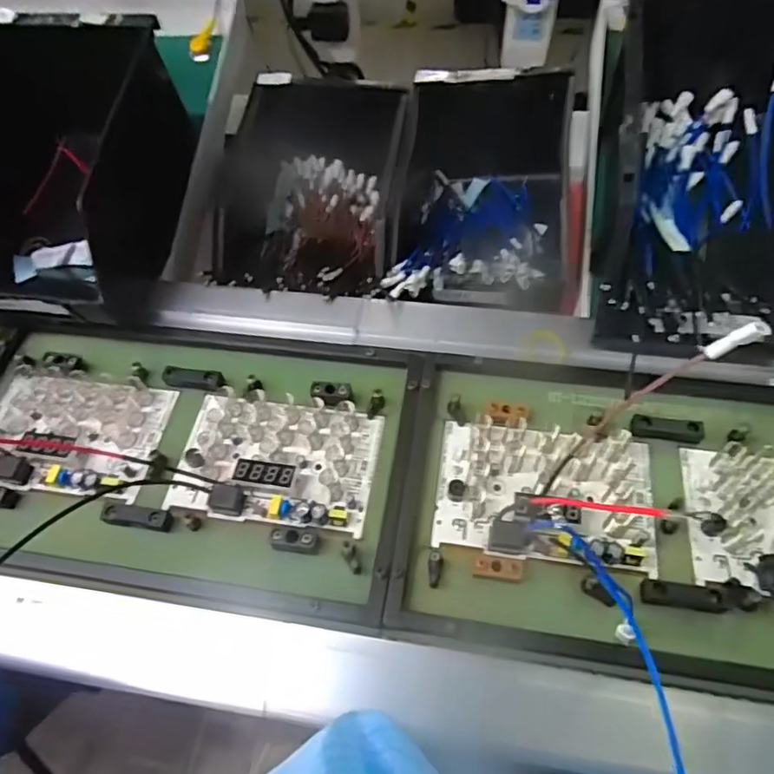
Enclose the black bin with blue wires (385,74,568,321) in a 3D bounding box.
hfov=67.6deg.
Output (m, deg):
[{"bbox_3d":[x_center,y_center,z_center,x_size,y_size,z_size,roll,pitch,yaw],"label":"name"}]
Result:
[{"bbox_3d":[0.087,-0.178,0.551,0.148,0.109,0.281,4,59,9],"label":"black bin with blue wires"}]

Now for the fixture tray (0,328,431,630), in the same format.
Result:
[{"bbox_3d":[-0.151,0.045,0.401,0.336,0.020,0.179,6,61,8],"label":"fixture tray"}]

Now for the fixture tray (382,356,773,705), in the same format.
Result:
[{"bbox_3d":[0.180,0.077,0.357,0.334,0.021,0.194,6,59,9],"label":"fixture tray"}]

